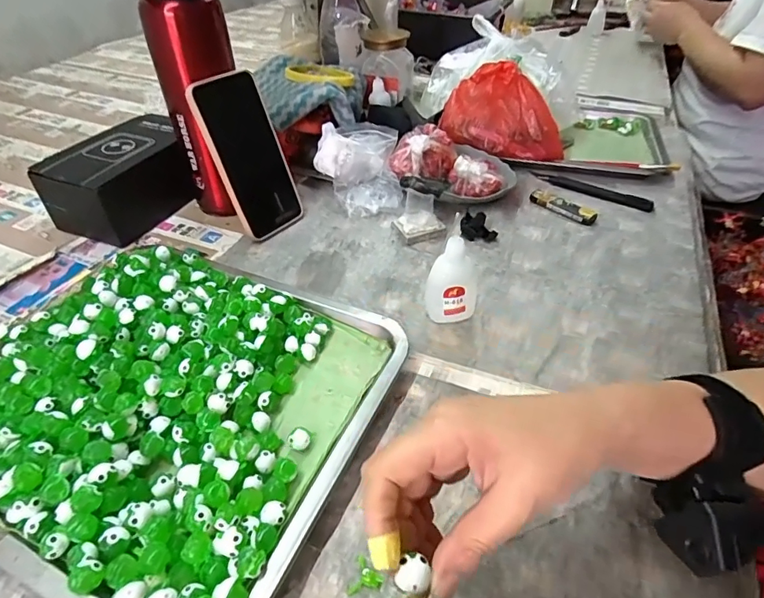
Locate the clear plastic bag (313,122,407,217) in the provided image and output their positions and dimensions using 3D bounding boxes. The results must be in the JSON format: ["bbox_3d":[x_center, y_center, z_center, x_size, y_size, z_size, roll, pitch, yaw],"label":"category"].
[{"bbox_3d":[-0.030,-0.164,0.566,0.100,0.069,0.117,-6,43,-7],"label":"clear plastic bag"}]

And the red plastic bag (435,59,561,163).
[{"bbox_3d":[0.157,-0.238,0.585,0.160,0.099,0.057,11,44,12],"label":"red plastic bag"}]

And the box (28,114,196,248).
[{"bbox_3d":[-0.291,-0.141,0.537,0.104,0.078,0.160,20,46,20],"label":"box"}]

